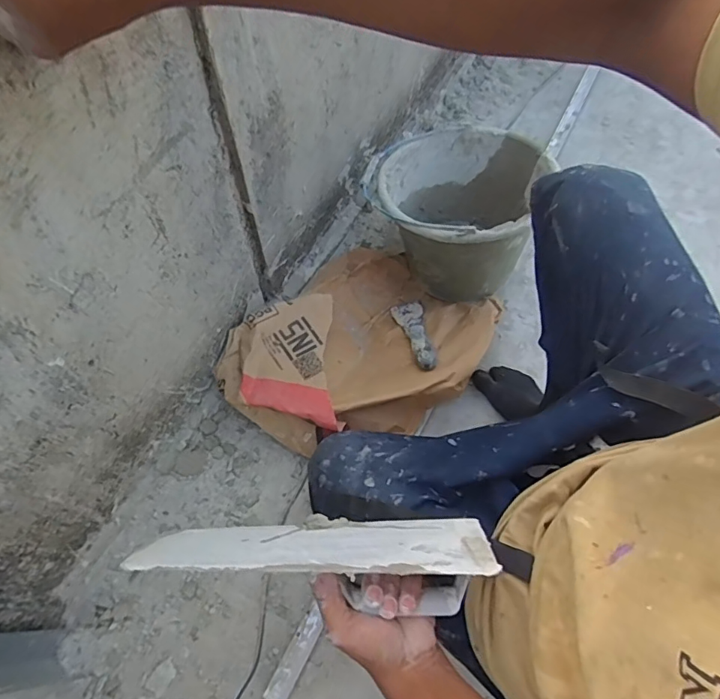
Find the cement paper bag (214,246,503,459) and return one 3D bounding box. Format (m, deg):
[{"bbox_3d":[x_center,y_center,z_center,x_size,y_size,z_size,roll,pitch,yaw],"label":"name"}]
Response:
[{"bbox_3d":[0.005,-0.004,0.844,0.344,0.112,0.423,34,66,17],"label":"cement paper bag"}]

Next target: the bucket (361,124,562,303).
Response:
[{"bbox_3d":[0.167,-0.243,0.879,0.255,0.199,0.270,0,61,0],"label":"bucket"}]

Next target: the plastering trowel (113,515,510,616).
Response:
[{"bbox_3d":[-0.039,0.189,0.421,0.295,0.118,0.057,-3,89,5],"label":"plastering trowel"}]

